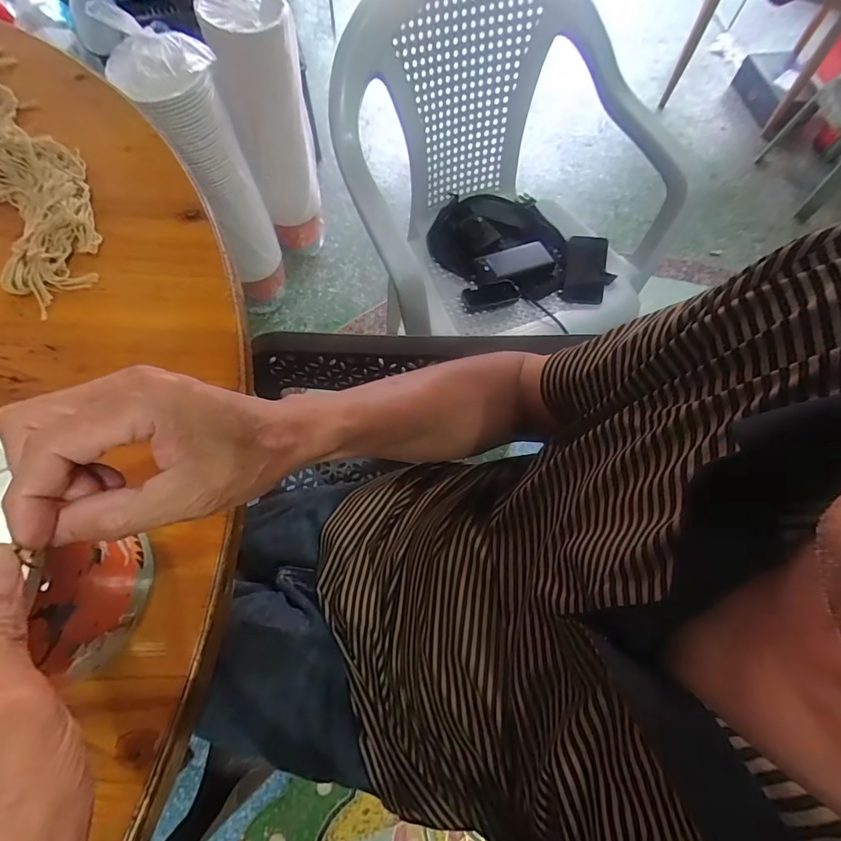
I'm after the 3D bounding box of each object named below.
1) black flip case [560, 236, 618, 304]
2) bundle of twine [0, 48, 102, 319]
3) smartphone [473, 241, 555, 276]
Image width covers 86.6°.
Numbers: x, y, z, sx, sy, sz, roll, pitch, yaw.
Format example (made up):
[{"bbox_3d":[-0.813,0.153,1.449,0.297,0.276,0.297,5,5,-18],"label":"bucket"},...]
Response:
[{"bbox_3d":[0.330,-0.294,0.873,0.090,0.011,0.147,10,78,8],"label":"black flip case"},{"bbox_3d":[-0.410,-0.269,0.441,0.099,0.032,0.370,-32,73,-14],"label":"bundle of twine"},{"bbox_3d":[0.191,-0.330,0.900,0.150,0.013,0.065,-17,70,-9],"label":"smartphone"}]

